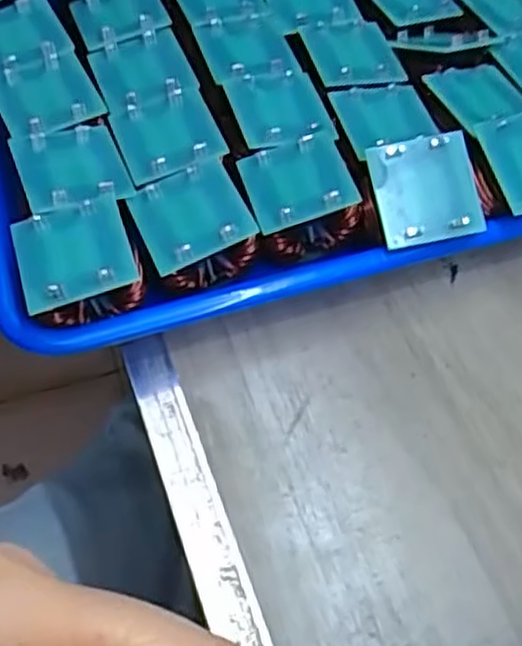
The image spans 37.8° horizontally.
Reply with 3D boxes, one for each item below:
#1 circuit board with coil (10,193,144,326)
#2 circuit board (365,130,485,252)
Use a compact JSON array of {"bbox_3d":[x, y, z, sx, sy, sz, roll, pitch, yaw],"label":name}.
[{"bbox_3d":[-0.077,-0.022,0.321,0.046,0.033,0.046,-16,59,-13],"label":"circuit board with coil"},{"bbox_3d":[0.073,-0.059,0.340,0.044,0.006,0.046,-12,81,0],"label":"circuit board"}]

